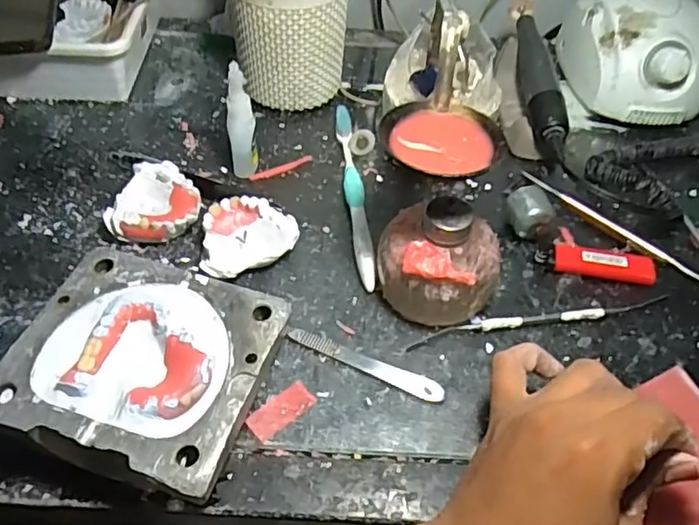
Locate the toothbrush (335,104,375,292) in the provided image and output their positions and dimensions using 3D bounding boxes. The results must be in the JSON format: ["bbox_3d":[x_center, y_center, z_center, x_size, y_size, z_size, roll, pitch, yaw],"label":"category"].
[{"bbox_3d":[0.003,-0.055,0.461,0.015,0.015,0.185,-3,51,-7],"label":"toothbrush"}]

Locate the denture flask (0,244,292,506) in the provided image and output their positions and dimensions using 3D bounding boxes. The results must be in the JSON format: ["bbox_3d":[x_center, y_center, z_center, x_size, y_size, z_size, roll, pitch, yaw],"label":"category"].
[{"bbox_3d":[-0.109,0.059,0.334,0.125,0.043,0.116,16,51,9],"label":"denture flask"}]

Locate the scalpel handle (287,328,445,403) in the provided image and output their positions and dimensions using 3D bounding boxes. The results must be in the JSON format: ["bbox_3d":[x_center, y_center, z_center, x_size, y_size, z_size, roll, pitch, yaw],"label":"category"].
[{"bbox_3d":[0.010,0.060,0.367,0.099,0.004,0.014,22,52,13],"label":"scalpel handle"}]

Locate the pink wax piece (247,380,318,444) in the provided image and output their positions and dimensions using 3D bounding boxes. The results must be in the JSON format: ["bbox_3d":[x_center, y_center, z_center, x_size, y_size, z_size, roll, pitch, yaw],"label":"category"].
[{"bbox_3d":[-0.038,0.084,0.345,0.039,0.004,0.018,-34,60,-28],"label":"pink wax piece"}]

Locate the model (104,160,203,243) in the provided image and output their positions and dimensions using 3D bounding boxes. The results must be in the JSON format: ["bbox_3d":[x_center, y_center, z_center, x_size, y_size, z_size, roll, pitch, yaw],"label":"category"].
[{"bbox_3d":[-0.139,-0.040,0.430,0.063,0.027,0.061,-18,54,-18],"label":"model"}]

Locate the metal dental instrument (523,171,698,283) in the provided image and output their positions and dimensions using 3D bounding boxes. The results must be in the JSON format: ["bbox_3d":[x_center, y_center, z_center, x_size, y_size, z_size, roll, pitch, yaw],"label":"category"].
[{"bbox_3d":[0.199,-0.022,0.446,0.013,0.011,0.167,-36,61,-29],"label":"metal dental instrument"}]

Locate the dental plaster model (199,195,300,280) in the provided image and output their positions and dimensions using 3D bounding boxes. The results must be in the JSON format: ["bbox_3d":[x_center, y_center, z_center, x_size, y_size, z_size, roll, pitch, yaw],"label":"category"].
[{"bbox_3d":[-0.067,-0.015,0.416,0.062,0.027,0.057,-2,51,-6],"label":"dental plaster model"}]

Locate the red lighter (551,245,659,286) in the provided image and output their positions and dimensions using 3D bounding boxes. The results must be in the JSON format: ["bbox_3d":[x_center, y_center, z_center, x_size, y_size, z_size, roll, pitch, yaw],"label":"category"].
[{"bbox_3d":[0.178,0.001,0.426,0.069,0.014,0.021,10,51,4],"label":"red lighter"}]

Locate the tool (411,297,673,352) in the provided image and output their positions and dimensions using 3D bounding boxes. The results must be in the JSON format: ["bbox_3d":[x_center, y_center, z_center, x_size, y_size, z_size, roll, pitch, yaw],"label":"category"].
[{"bbox_3d":[0.124,0.036,0.396,0.180,0.007,0.013,-7,51,-10],"label":"tool"}]

